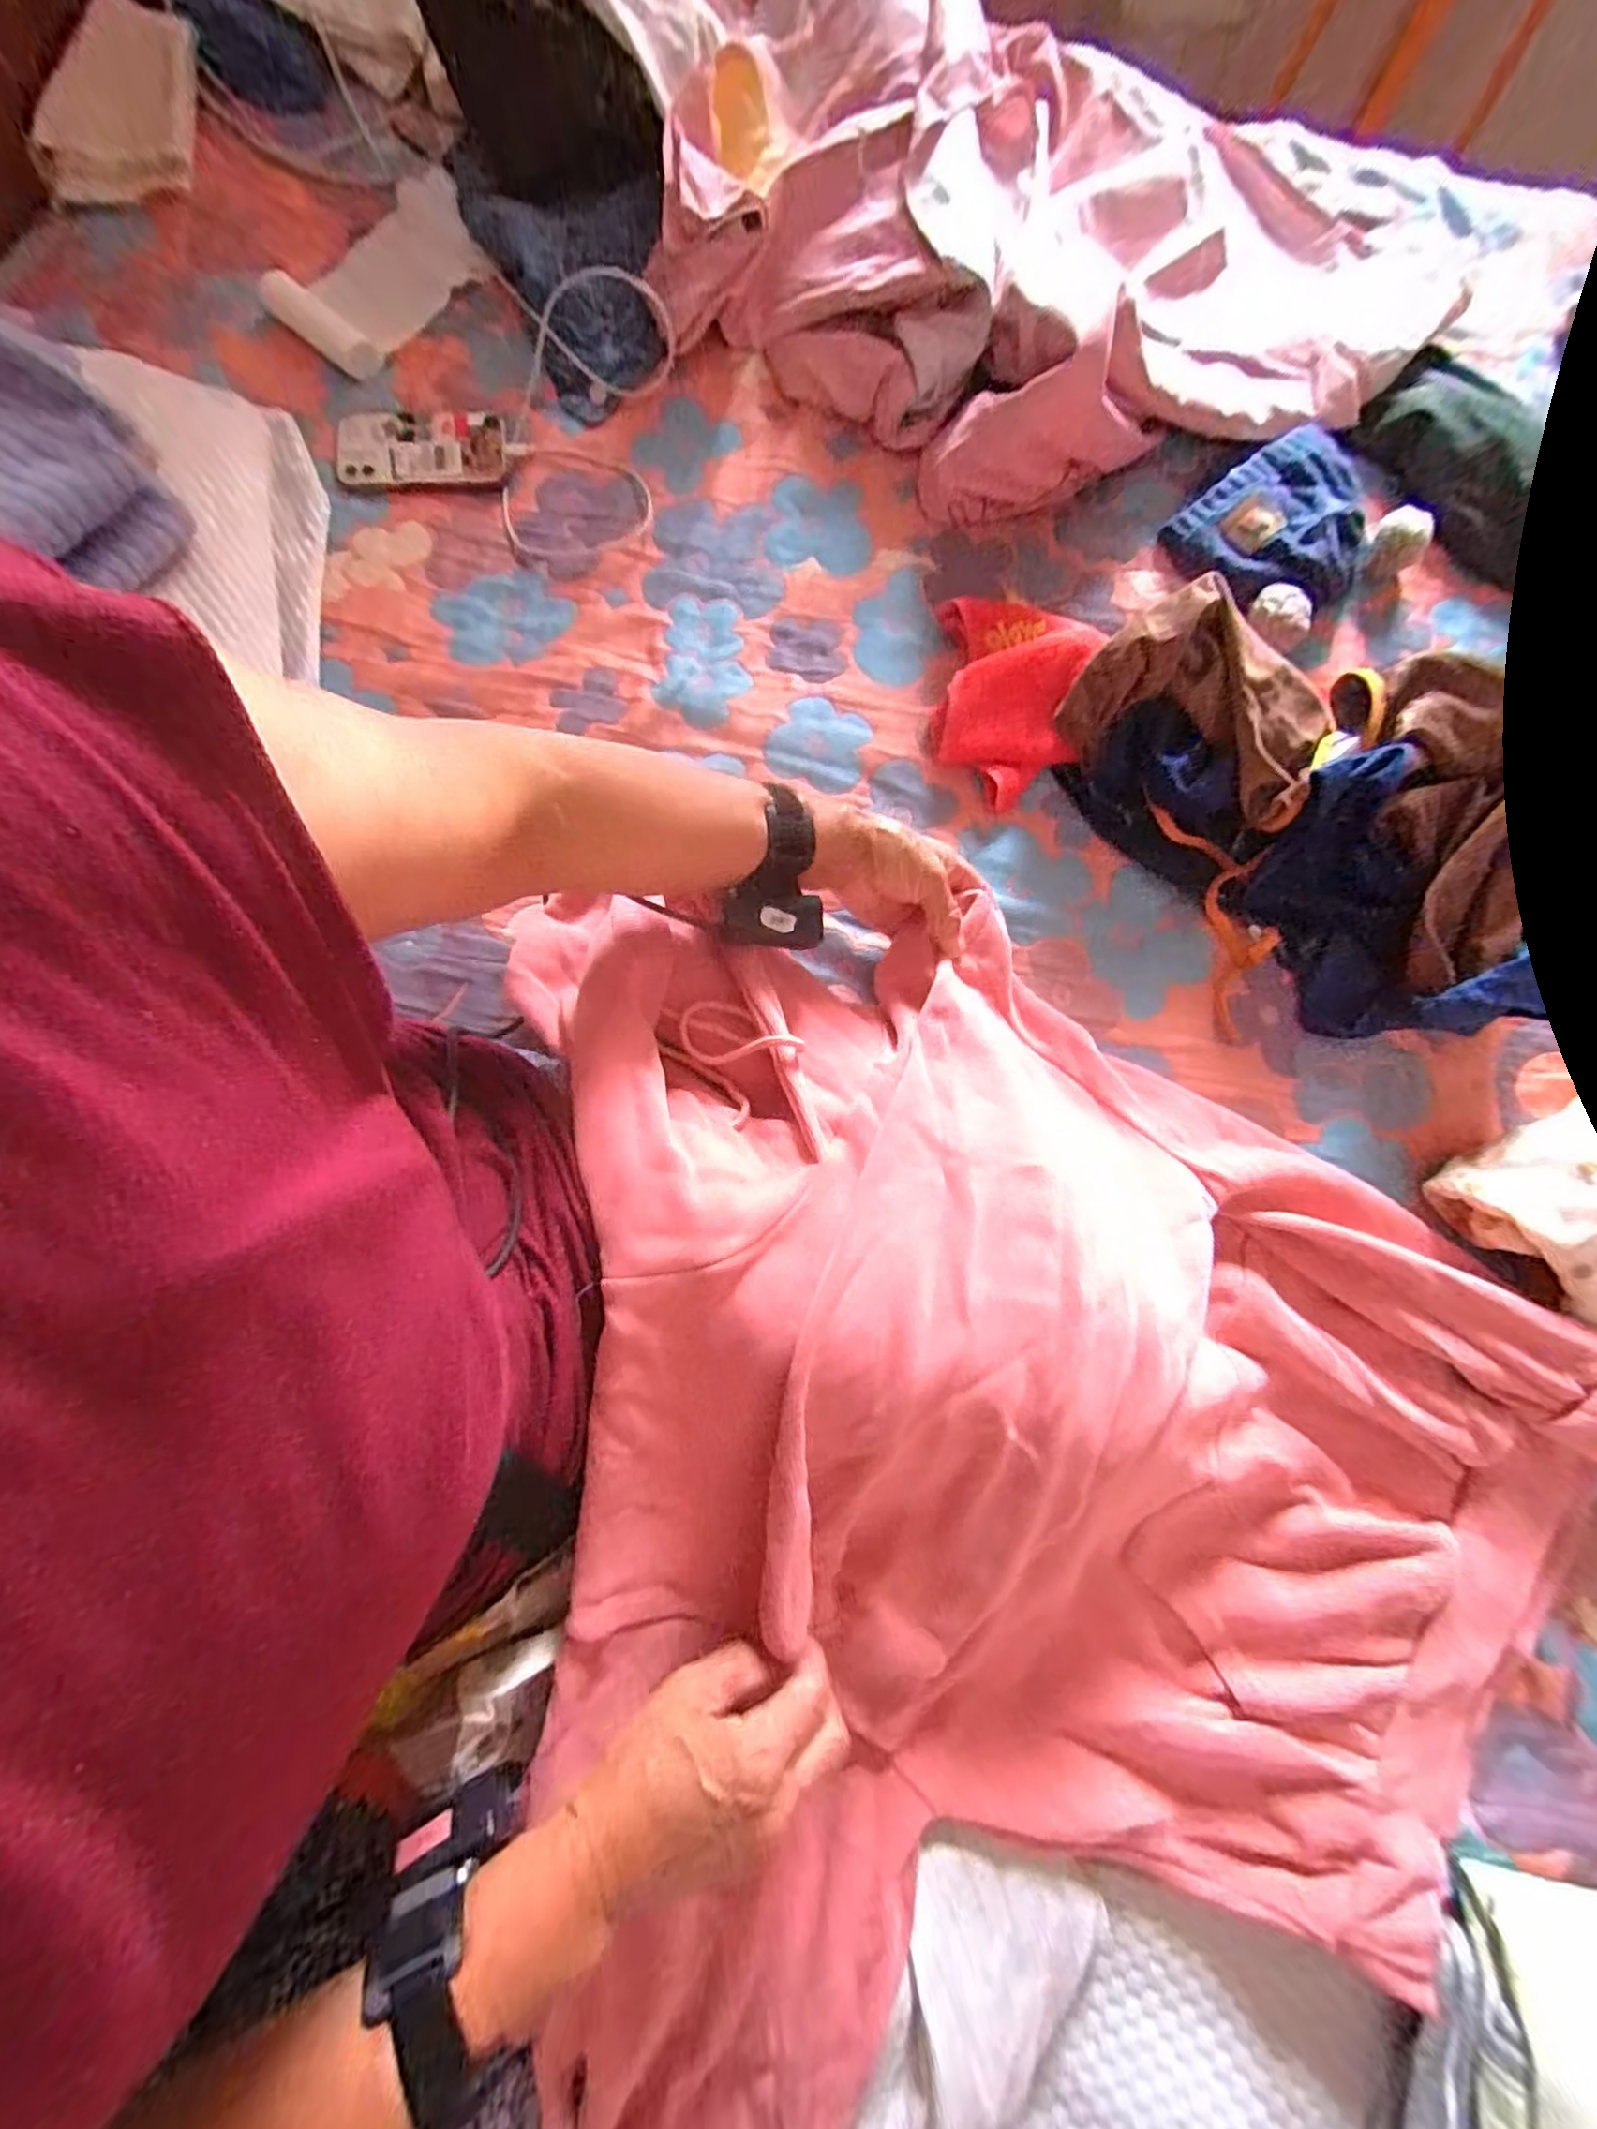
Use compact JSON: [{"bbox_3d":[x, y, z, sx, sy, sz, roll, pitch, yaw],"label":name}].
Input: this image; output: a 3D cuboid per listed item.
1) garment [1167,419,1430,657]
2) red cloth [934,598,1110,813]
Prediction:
[{"bbox_3d":[0.429,-0.457,0.605,0.173,0.035,0.154,-32,82,-7],"label":"garment"},{"bbox_3d":[0.166,-0.298,0.566,0.126,0.050,0.159,16,80,1],"label":"red cloth"}]

